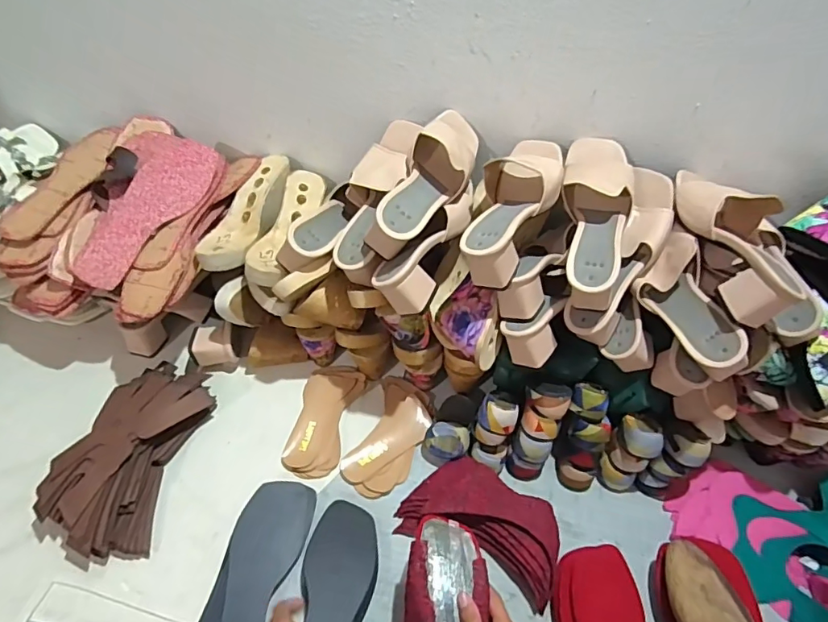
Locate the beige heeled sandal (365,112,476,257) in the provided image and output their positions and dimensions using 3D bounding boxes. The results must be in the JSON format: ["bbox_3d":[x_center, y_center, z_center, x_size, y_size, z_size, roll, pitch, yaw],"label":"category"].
[{"bbox_3d":[0.023,-0.171,0.633,0.079,0.076,0.229,23,64,14],"label":"beige heeled sandal"}]

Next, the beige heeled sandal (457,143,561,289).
[{"bbox_3d":[0.125,-0.132,0.628,0.094,0.090,0.226,19,50,10],"label":"beige heeled sandal"}]

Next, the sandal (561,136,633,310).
[{"bbox_3d":[0.230,-0.124,0.629,0.086,0.084,0.235,9,69,2],"label":"sandal"}]

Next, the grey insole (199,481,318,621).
[{"bbox_3d":[-0.190,0.313,0.605,0.086,0.018,0.212,11,49,4],"label":"grey insole"}]

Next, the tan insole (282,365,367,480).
[{"bbox_3d":[-0.135,0.156,0.749,0.081,0.015,0.184,13,50,6],"label":"tan insole"}]

